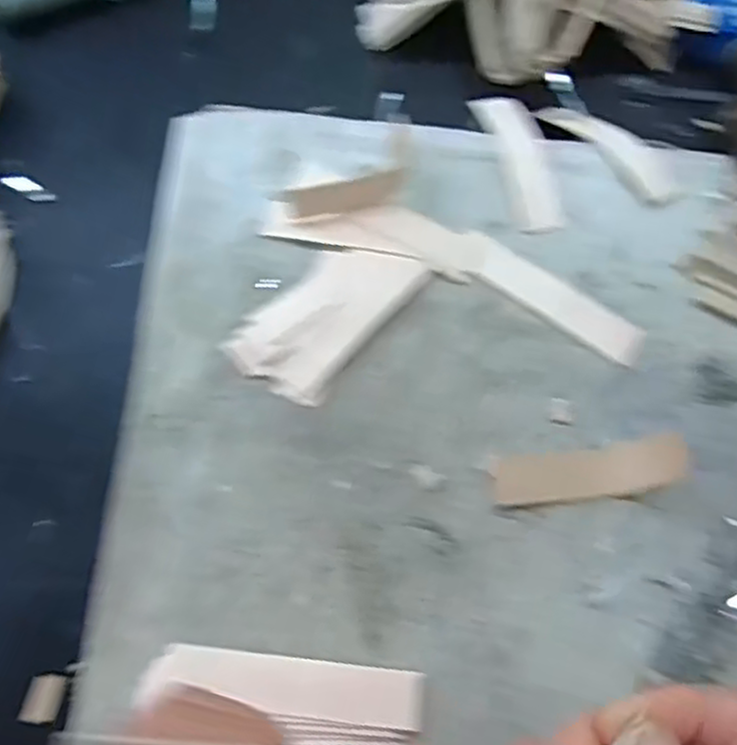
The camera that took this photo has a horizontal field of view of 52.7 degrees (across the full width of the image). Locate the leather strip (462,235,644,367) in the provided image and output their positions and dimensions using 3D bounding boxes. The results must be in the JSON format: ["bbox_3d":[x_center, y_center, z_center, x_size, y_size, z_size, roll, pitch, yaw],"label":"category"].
[{"bbox_3d":[0.079,-0.033,0.327,0.089,0.005,0.020,34,74,9],"label":"leather strip"}]

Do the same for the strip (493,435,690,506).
[{"bbox_3d":[0.090,0.040,0.300,0.078,0.004,0.021,-7,72,-4],"label":"strip"}]

